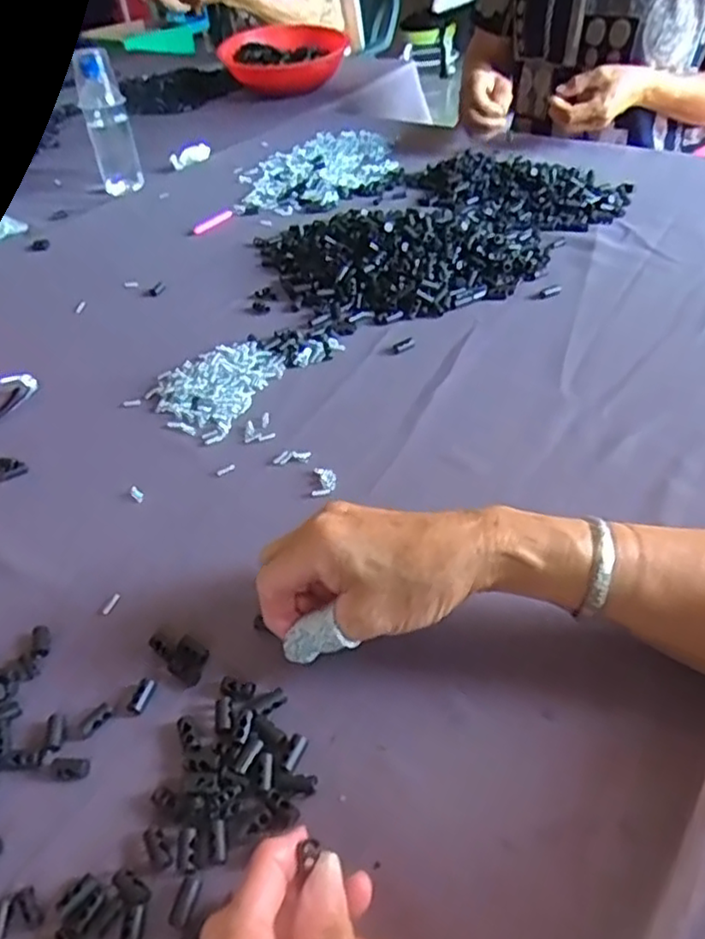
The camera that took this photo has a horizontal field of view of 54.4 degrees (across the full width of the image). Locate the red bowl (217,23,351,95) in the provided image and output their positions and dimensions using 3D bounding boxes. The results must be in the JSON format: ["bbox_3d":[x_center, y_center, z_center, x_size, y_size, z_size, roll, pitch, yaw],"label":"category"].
[{"bbox_3d":[-0.123,-0.762,1.277,0.232,0.085,0.186,-10,42,-2],"label":"red bowl"}]

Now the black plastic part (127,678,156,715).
[{"bbox_3d":[-0.116,0.125,0.379,0.009,0.004,0.019,11,58,20],"label":"black plastic part"}]

